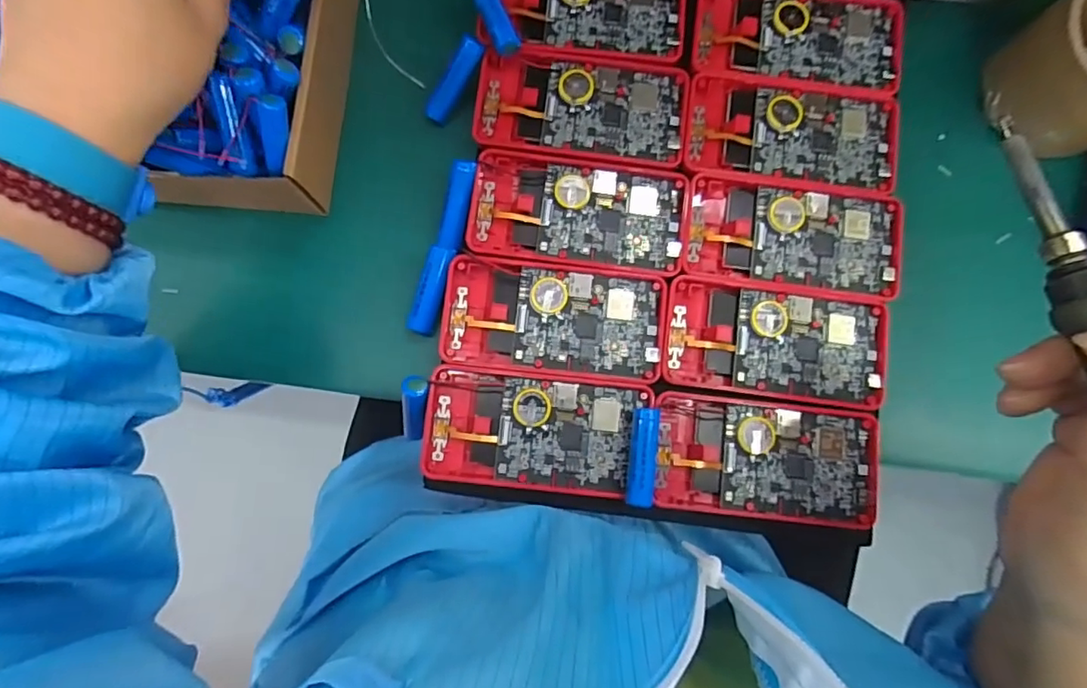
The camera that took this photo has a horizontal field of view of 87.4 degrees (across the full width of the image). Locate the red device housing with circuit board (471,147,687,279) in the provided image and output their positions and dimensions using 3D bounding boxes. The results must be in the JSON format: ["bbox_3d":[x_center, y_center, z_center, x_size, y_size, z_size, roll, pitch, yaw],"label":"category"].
[{"bbox_3d":[0.020,-0.077,0.326,0.122,0.012,0.062,8,82,2],"label":"red device housing with circuit board"}]

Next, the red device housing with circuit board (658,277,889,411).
[{"bbox_3d":[0.129,-0.001,0.320,0.120,0.012,0.059,7,82,2],"label":"red device housing with circuit board"}]

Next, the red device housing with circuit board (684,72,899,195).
[{"bbox_3d":[0.146,-0.124,0.335,0.120,0.009,0.063,5,82,2],"label":"red device housing with circuit board"}]

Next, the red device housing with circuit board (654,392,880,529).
[{"bbox_3d":[0.122,0.063,0.312,0.117,0.013,0.061,6,82,2],"label":"red device housing with circuit board"}]

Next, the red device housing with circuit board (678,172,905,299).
[{"bbox_3d":[0.144,-0.063,0.329,0.121,0.011,0.063,8,82,2],"label":"red device housing with circuit board"}]

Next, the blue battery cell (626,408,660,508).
[{"bbox_3d":[0.053,0.060,0.303,0.015,0.015,0.050,5,82,2],"label":"blue battery cell"}]

